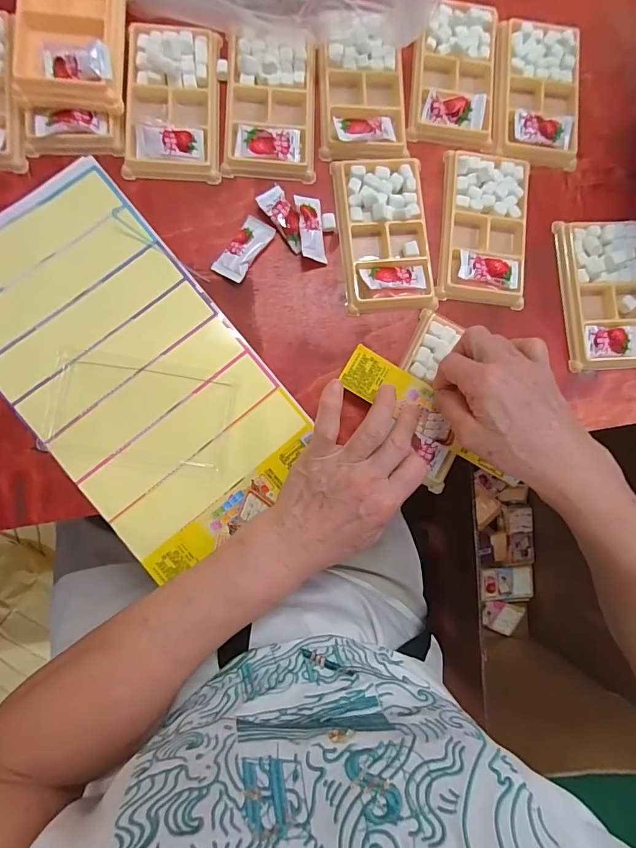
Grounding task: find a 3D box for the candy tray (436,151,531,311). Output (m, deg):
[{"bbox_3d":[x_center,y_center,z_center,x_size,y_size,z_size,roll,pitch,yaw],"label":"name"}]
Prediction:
[{"bbox_3d":[0.149,-0.174,0.372,0.074,0.014,0.133,5,85,-5],"label":"candy tray"}]

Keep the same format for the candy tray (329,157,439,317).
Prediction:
[{"bbox_3d":[0.059,-0.166,0.362,0.078,0.014,0.135,-5,86,-6],"label":"candy tray"}]

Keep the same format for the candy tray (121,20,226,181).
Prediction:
[{"bbox_3d":[-0.123,-0.278,0.354,0.078,0.011,0.135,0,85,-5],"label":"candy tray"}]

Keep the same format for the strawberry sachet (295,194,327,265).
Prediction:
[{"bbox_3d":[-0.006,-0.167,0.360,0.022,0.011,0.055,-8,86,-6],"label":"strawberry sachet"}]

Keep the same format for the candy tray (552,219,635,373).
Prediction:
[{"bbox_3d":[0.260,-0.116,0.376,0.075,0.016,0.132,-4,86,-6],"label":"candy tray"}]

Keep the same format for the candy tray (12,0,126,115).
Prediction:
[{"bbox_3d":[-0.202,-0.330,0.343,0.080,0.027,0.141,-1,85,-6],"label":"candy tray"}]

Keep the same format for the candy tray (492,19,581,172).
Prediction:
[{"bbox_3d":[0.204,-0.310,0.391,0.079,0.014,0.134,4,85,-5],"label":"candy tray"}]

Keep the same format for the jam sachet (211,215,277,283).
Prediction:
[{"bbox_3d":[-0.063,-0.148,0.357,0.027,0.005,0.058,34,83,-2],"label":"jam sachet"}]

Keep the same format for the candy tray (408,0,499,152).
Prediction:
[{"bbox_3d":[0.127,-0.322,0.383,0.077,0.014,0.127,5,85,-5],"label":"candy tray"}]

